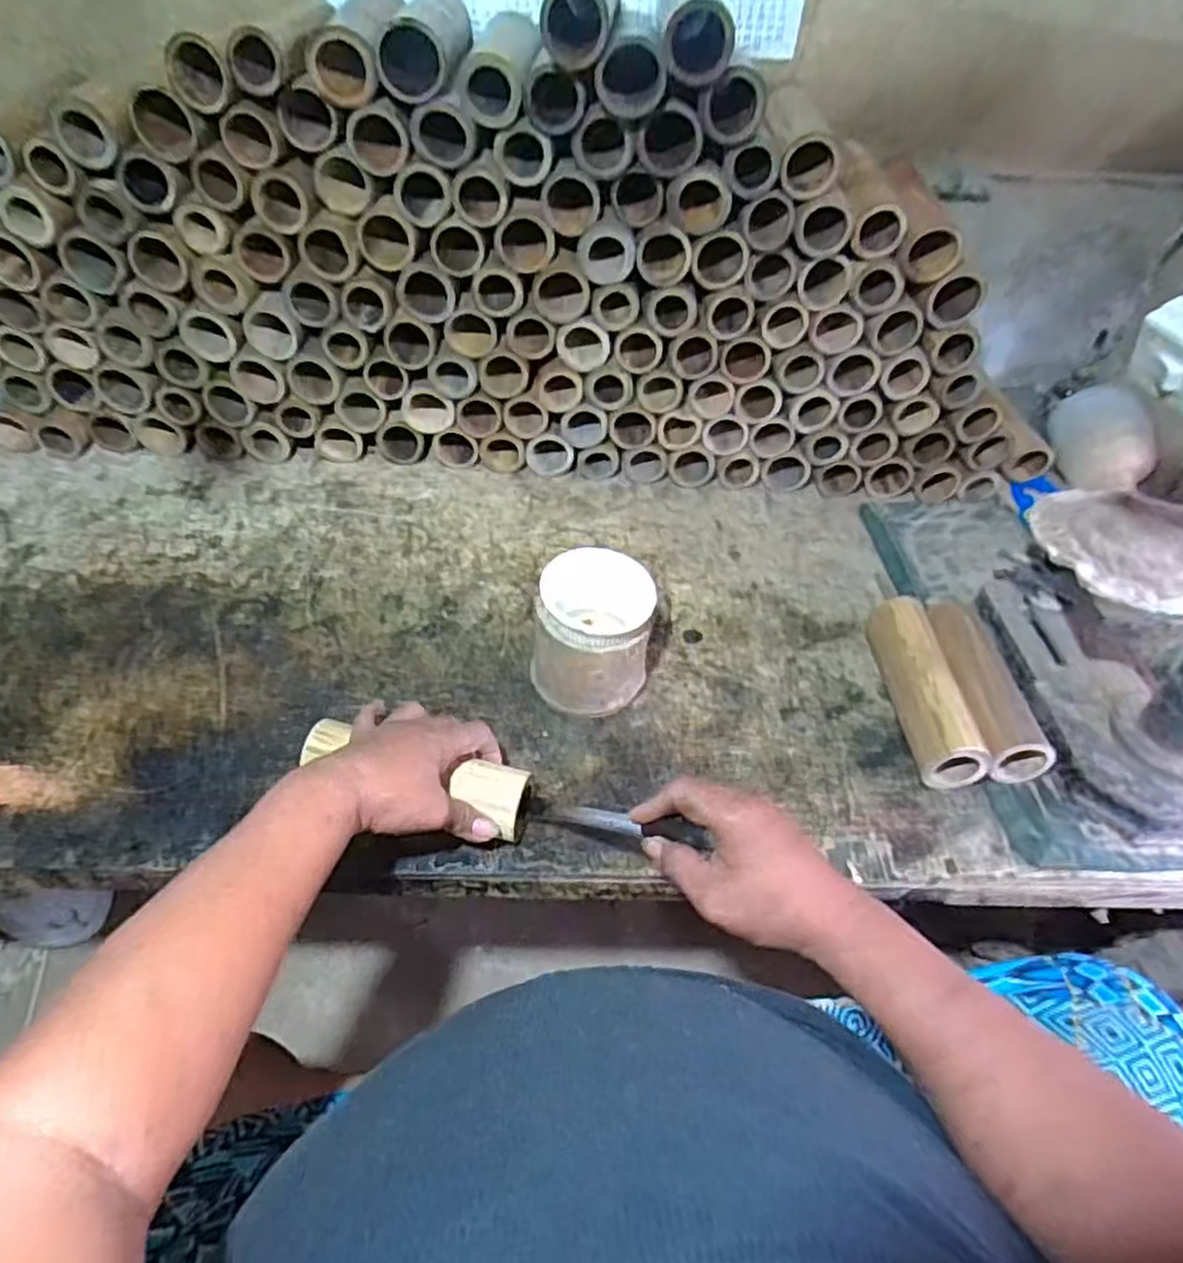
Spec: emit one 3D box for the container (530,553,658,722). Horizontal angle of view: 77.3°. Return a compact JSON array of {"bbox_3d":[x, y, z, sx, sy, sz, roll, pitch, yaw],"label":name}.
[{"bbox_3d":[0.001,0.007,0.652,0.102,0.124,0.103,6,49,2],"label":"container"}]

